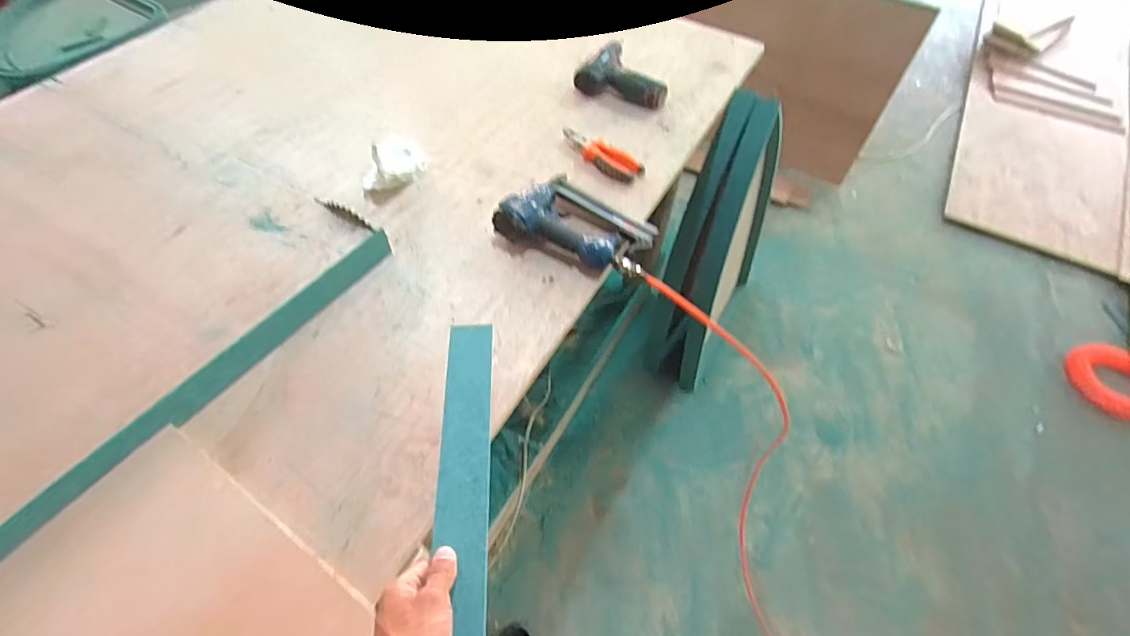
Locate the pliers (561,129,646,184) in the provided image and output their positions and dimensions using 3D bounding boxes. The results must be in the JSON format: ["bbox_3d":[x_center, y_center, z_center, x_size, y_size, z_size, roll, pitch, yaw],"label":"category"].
[{"bbox_3d":[0.067,-0.309,0.971,0.168,0.021,0.052,34,62,20],"label":"pliers"}]

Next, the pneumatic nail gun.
[{"bbox_3d":[0.025,-0.160,0.848,0.249,0.054,0.149,20,58,12],"label":"pneumatic nail gun"}]

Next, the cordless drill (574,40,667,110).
[{"bbox_3d":[0.128,-0.516,1.092,0.188,0.047,0.153,15,57,9],"label":"cordless drill"}]

